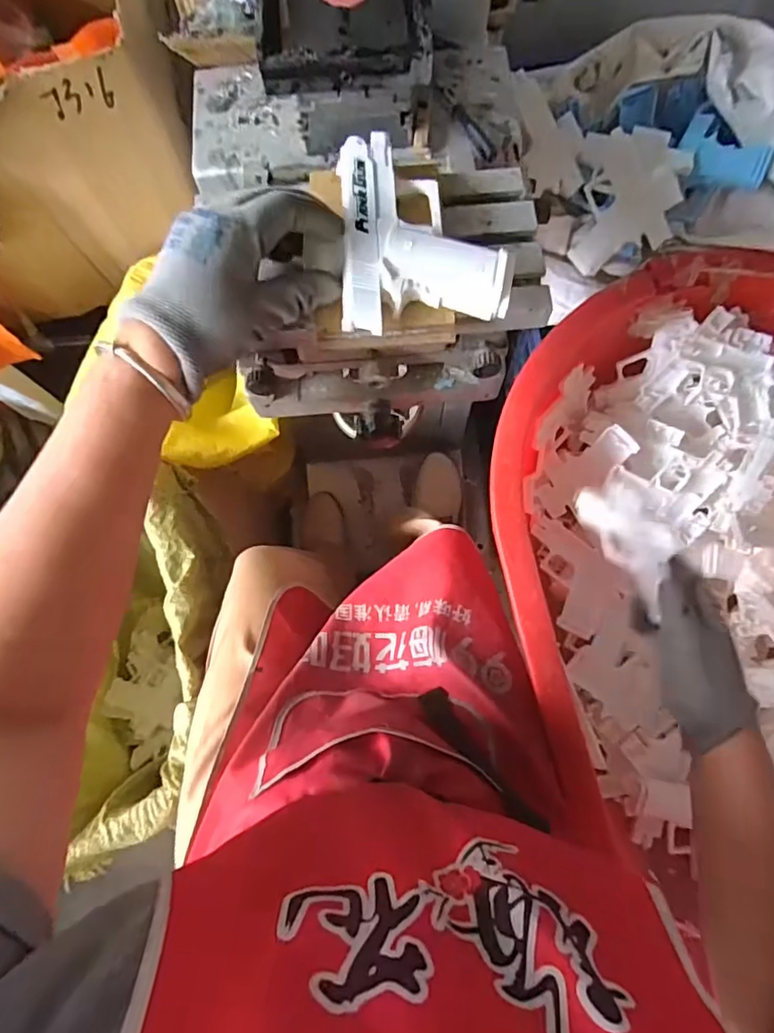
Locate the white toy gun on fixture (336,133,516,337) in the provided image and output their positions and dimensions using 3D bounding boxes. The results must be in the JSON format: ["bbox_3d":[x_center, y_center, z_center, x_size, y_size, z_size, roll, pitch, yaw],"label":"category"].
[{"bbox_3d":[0.023,-0.184,0.348,0.101,0.020,0.139,-3,74,1],"label":"white toy gun on fixture"}]

